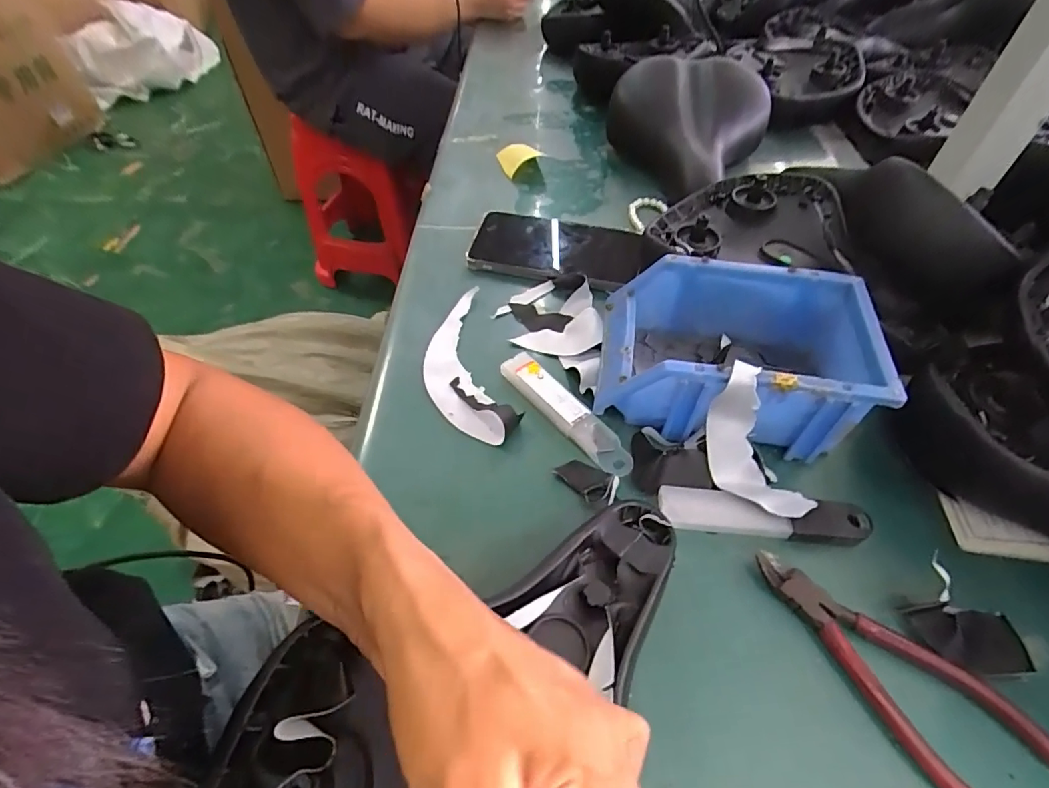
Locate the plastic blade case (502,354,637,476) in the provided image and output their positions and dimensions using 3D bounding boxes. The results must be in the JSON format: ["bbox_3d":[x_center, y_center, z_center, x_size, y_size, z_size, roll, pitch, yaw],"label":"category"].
[{"bbox_3d":[0.029,0.013,0.378,0.026,0.012,0.125,-31,58,-23],"label":"plastic blade case"}]

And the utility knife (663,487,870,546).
[{"bbox_3d":[0.152,0.078,0.325,0.128,0.015,0.026,5,51,3],"label":"utility knife"}]

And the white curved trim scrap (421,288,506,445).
[{"bbox_3d":[-0.053,-0.026,0.411,0.054,0.005,0.159,-6,51,-5],"label":"white curved trim scrap"}]

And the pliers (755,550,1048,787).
[{"bbox_3d":[0.197,0.143,0.276,0.055,0.019,0.149,-27,56,-21],"label":"pliers"}]

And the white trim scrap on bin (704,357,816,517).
[{"bbox_3d":[0.146,0.036,0.318,0.038,0.070,0.083,-27,56,-21],"label":"white trim scrap on bin"}]

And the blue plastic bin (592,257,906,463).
[{"bbox_3d":[0.151,-0.030,0.371,0.184,0.073,0.121,8,51,5],"label":"blue plastic bin"}]

